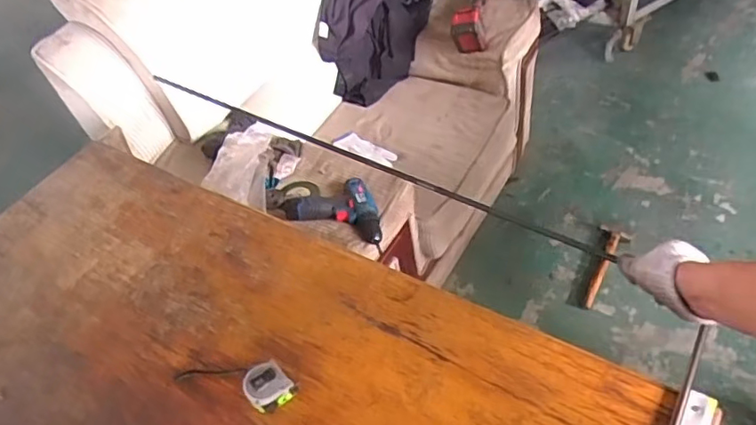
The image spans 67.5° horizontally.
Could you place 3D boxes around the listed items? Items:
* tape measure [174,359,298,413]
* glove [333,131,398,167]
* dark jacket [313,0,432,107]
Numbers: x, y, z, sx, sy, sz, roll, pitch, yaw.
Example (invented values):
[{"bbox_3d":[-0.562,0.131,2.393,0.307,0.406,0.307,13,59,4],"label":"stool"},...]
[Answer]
[{"bbox_3d":[-0.191,0.218,0.756,0.172,0.033,0.058,13,53,21],"label":"tape measure"},{"bbox_3d":[-0.040,-0.181,1.616,0.203,0.042,0.079,14,53,22],"label":"glove"},{"bbox_3d":[-0.026,-0.558,1.733,0.316,0.081,0.439,19,84,-12],"label":"dark jacket"}]

